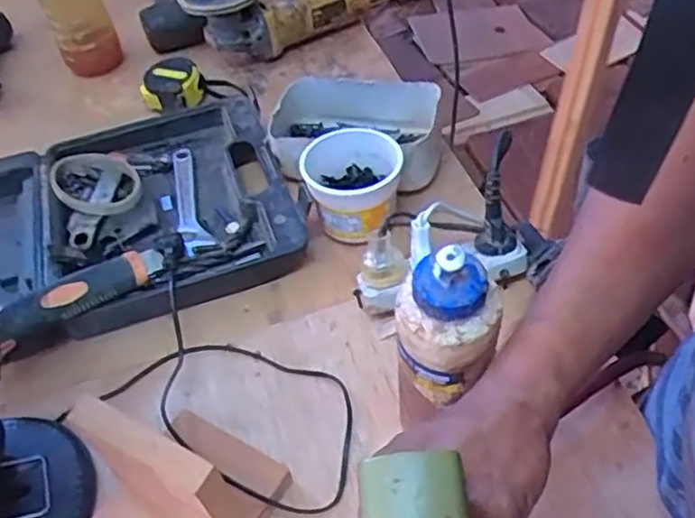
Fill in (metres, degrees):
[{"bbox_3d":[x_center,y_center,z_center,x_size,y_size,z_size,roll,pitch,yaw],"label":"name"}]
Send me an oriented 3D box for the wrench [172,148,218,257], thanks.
[{"bbox_3d":[-0.164,-0.058,0.714,0.031,0.017,0.177,-17,49,-8],"label":"wrench"}]

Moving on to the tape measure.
[{"bbox_3d":[-0.216,-0.209,0.853,0.075,0.051,0.067,-21,50,-12],"label":"tape measure"}]

